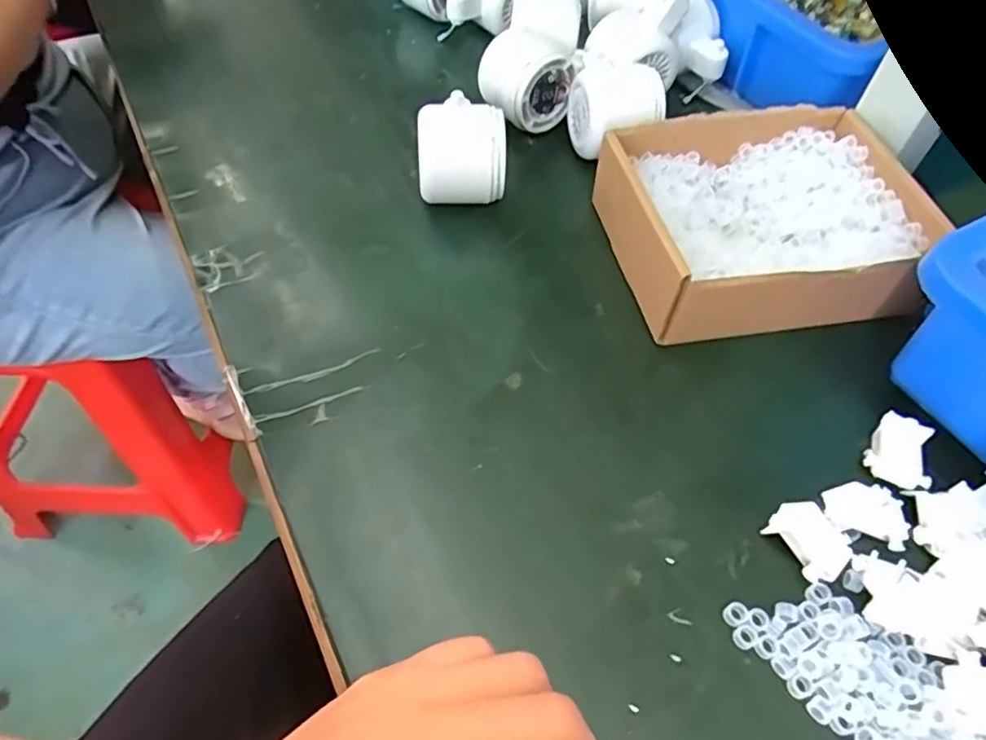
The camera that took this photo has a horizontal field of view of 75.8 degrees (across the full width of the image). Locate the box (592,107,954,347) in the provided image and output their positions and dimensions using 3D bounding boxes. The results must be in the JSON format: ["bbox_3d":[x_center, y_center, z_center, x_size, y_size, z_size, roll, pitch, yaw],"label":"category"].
[{"bbox_3d":[0.157,-0.090,0.379,0.175,0.052,0.138,-6,54,-7],"label":"box"}]

